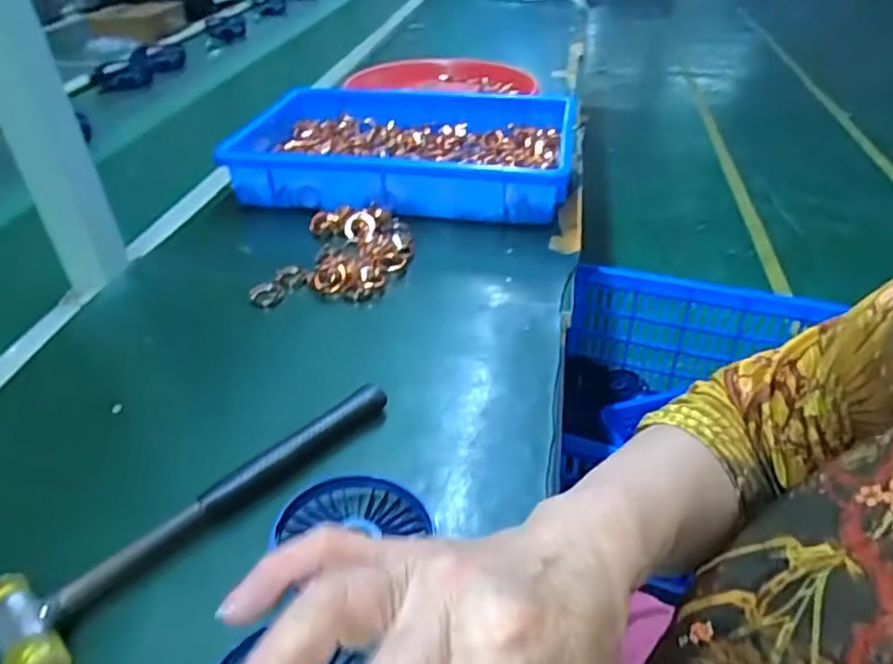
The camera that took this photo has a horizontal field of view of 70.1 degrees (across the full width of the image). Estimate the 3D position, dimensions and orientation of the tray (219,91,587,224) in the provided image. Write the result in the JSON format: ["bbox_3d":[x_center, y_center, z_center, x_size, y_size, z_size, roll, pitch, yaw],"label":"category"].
[{"bbox_3d":[-0.048,-0.216,0.737,0.364,0.064,0.247,5,39,6],"label":"tray"}]

